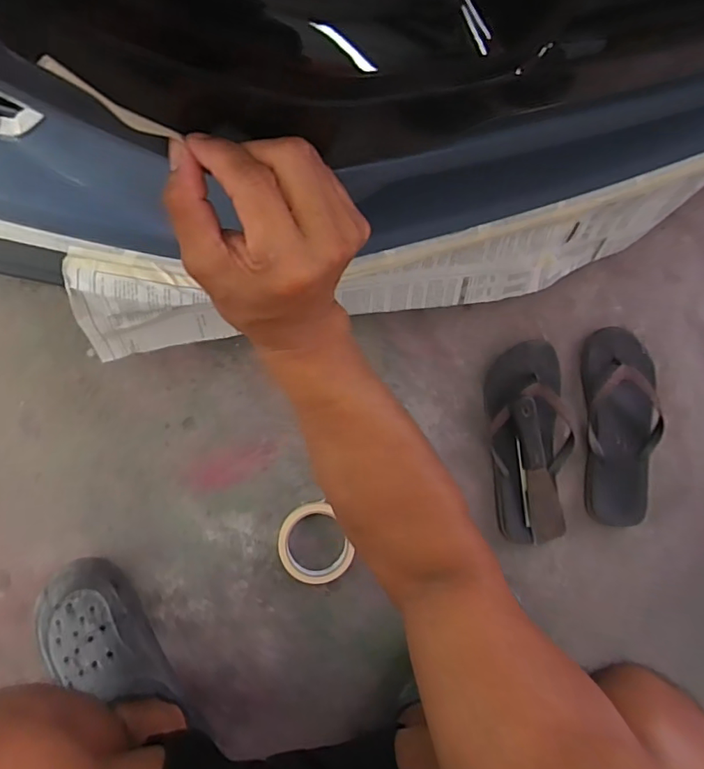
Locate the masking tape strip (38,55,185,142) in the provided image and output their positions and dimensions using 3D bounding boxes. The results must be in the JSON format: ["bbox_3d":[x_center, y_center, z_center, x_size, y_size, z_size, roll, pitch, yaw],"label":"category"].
[{"bbox_3d":[-0.102,-0.120,0.223,0.007,0.057,0.009,4,84,38],"label":"masking tape strip"}]

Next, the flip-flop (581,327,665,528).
[{"bbox_3d":[0.383,0.059,0.726,0.109,0.049,0.278,2,86,-7],"label":"flip-flop"}]

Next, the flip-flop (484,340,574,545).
[{"bbox_3d":[0.245,0.077,0.705,0.112,0.043,0.261,-8,87,-8],"label":"flip-flop"}]

